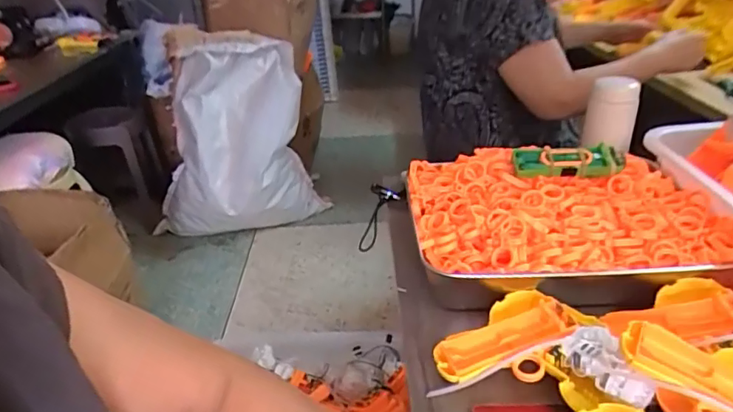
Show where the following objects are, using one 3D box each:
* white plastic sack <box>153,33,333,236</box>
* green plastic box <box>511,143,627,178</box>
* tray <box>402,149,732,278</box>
[{"bbox_3d":[-0.430,-0.197,1.709,0.545,0.621,0.168,-12,30,-15],"label":"white plastic sack"},{"bbox_3d":[0.218,-0.045,0.573,0.117,0.036,0.032,0,29,6],"label":"green plastic box"},{"bbox_3d":[0.197,-0.004,0.559,0.298,0.053,0.218,-4,29,0],"label":"tray"}]

